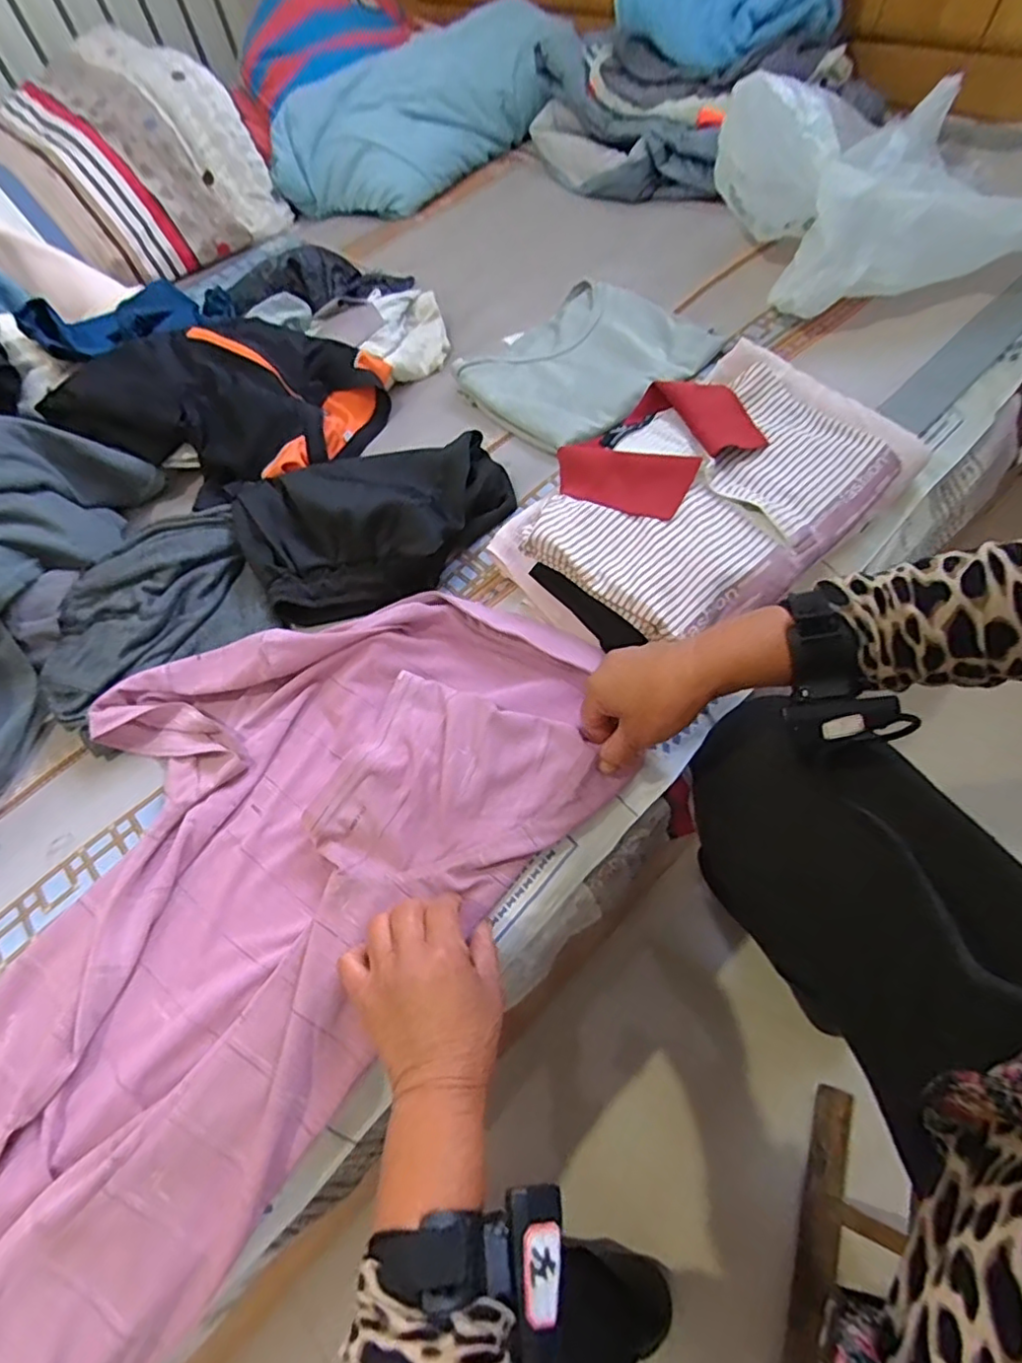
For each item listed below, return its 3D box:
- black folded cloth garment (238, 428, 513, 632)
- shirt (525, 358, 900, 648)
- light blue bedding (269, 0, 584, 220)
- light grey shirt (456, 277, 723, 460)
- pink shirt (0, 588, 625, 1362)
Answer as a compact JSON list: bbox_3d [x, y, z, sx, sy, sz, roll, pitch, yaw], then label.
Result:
[{"bbox_3d":[-0.132,-0.168,0.613,0.261,0.068,0.186,-22,58,-4],"label":"black folded cloth garment"},{"bbox_3d":[0.179,-0.184,0.551,0.328,0.045,0.223,-41,61,-15],"label":"shirt"},{"bbox_3d":[-0.155,-0.952,1.072,0.541,0.151,0.203,-16,61,11],"label":"light blue bedding"},{"bbox_3d":[0.086,-0.373,0.733,0.245,0.034,0.215,-38,60,-14],"label":"light grey shirt"},{"bbox_3d":[-0.228,0.173,0.475,0.366,0.060,0.647,31,70,18],"label":"pink shirt"}]

